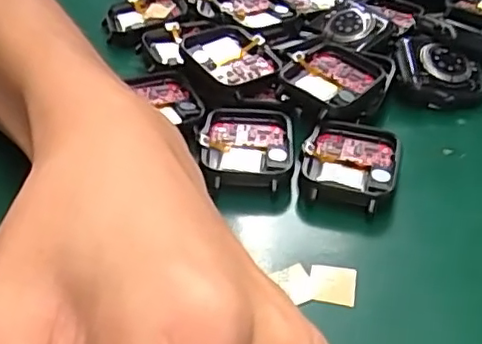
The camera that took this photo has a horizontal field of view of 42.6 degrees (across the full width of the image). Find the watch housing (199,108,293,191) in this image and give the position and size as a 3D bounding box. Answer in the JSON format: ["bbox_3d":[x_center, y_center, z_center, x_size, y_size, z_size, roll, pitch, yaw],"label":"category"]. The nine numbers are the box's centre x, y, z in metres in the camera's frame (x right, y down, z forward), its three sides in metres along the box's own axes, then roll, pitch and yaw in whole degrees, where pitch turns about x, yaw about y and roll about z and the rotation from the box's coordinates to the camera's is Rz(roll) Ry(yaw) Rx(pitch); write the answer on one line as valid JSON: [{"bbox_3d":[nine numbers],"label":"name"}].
[{"bbox_3d":[0.002,-0.009,0.253,0.036,0.010,0.046,2,40,-1],"label":"watch housing"}]

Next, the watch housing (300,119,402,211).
[{"bbox_3d":[0.044,-0.003,0.247,0.036,0.011,0.044,14,41,12],"label":"watch housing"}]

